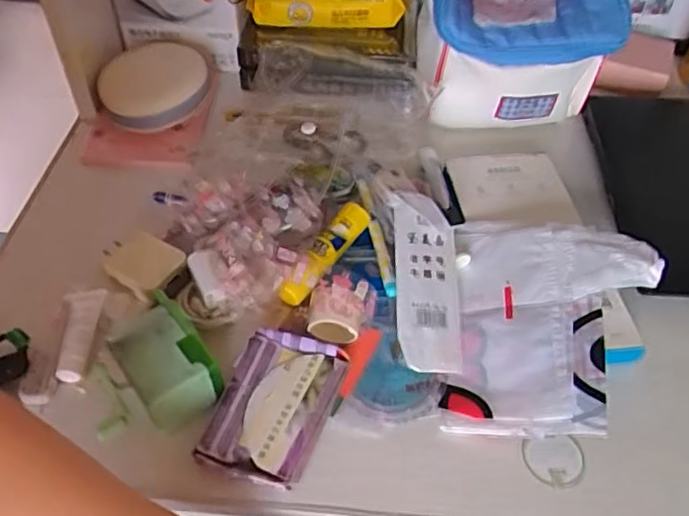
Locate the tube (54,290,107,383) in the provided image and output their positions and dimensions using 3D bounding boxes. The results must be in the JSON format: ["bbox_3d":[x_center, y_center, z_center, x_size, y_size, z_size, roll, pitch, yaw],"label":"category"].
[{"bbox_3d":[-0.196,0.053,0.471,0.032,0.016,0.075,-5,49,-6],"label":"tube"}]

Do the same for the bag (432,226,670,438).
[{"bbox_3d":[0.152,0.047,0.465,0.138,0.030,0.175,-4,55,22],"label":"bag"}]

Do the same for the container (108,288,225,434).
[{"bbox_3d":[-0.124,0.069,0.435,0.051,0.034,0.084,-29,55,-24],"label":"container"}]

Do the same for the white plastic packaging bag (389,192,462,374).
[{"bbox_3d":[0.062,0.014,0.483,0.045,0.008,0.145,-2,65,-1],"label":"white plastic packaging bag"}]

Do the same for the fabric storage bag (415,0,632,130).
[{"bbox_3d":[0.160,-0.222,0.624,0.181,0.138,0.142,-1,49,-2],"label":"fabric storage bag"}]

